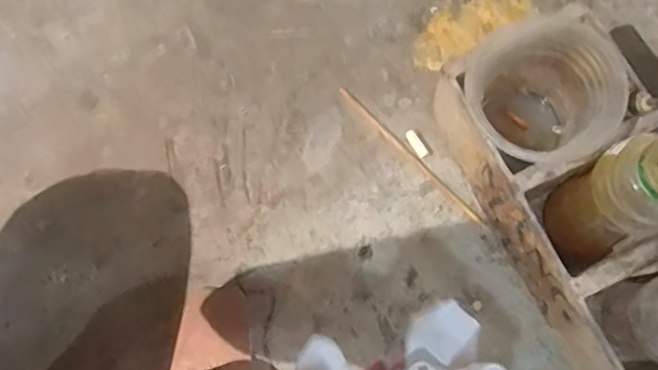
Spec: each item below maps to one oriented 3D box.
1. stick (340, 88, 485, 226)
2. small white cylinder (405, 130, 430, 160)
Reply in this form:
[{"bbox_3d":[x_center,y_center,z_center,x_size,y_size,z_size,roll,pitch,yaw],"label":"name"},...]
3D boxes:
[{"bbox_3d":[0.079,-0.031,0.583,0.008,0.010,0.190,-42,77,-9],"label":"stick"},{"bbox_3d":[0.086,-0.039,0.582,0.009,0.010,0.032,-32,76,-7],"label":"small white cylinder"}]

